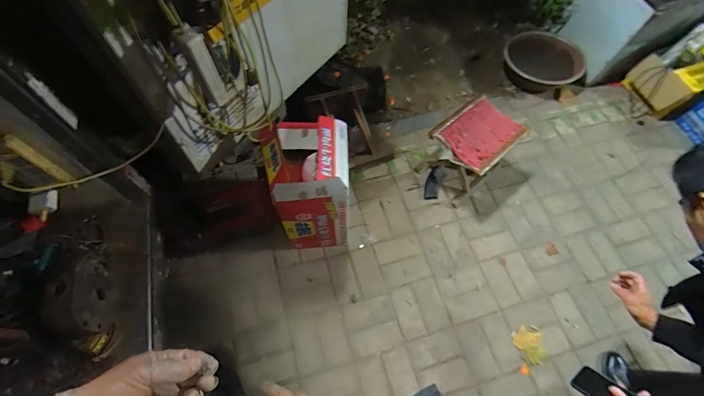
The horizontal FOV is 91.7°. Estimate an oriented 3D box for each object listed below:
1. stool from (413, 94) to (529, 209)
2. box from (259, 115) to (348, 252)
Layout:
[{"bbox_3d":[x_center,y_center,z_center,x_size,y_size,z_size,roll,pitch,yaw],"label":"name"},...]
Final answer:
[{"bbox_3d":[0.499,-0.203,1.480,0.313,0.292,0.270,-39,70,-17],"label":"stool"},{"bbox_3d":[-0.149,-0.055,1.240,0.263,0.464,0.333,-1,64,-3],"label":"box"}]

